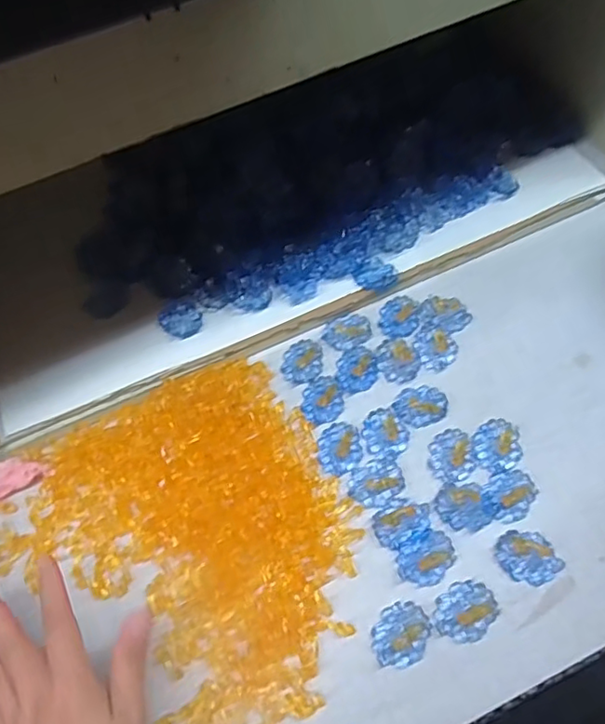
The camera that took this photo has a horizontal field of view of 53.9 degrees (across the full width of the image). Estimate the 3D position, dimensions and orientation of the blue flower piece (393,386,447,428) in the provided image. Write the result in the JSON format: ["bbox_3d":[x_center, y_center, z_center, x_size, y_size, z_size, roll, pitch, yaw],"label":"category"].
[{"bbox_3d":[0.084,0.030,0.426,0.037,0.005,0.032,-18,60,-5],"label":"blue flower piece"}]

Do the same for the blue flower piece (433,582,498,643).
[{"bbox_3d":[0.097,0.148,0.354,0.037,0.004,0.030,-36,63,-14],"label":"blue flower piece"}]

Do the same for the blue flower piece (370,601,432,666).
[{"bbox_3d":[0.058,0.162,0.353,0.030,0.004,0.037,24,65,18],"label":"blue flower piece"}]

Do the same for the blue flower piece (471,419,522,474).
[{"bbox_3d":[0.133,0.056,0.406,0.033,0.004,0.034,-2,60,4],"label":"blue flower piece"}]

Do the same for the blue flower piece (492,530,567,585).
[{"bbox_3d":[0.140,0.120,0.368,0.034,0.004,0.033,-2,60,4],"label":"blue flower piece"}]

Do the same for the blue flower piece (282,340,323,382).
[{"bbox_3d":[0.000,-0.001,0.455,0.031,0.005,0.034,-2,60,4],"label":"blue flower piece"}]

